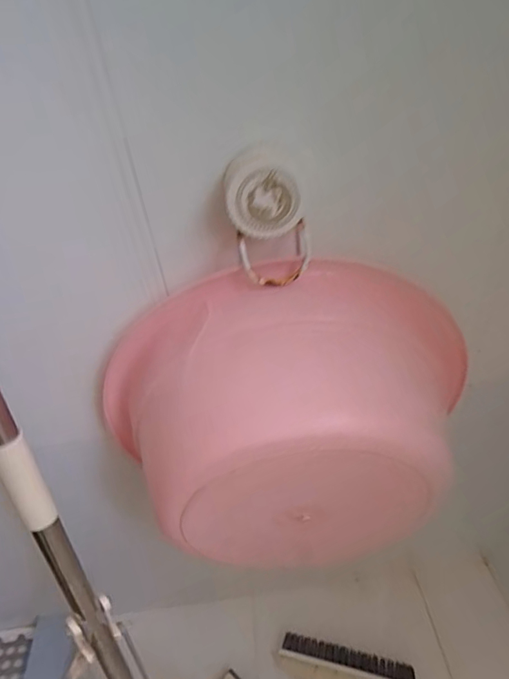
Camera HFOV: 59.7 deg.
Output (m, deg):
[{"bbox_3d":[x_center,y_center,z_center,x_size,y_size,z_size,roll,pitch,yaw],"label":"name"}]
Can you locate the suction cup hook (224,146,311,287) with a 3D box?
[{"bbox_3d":[0.010,-0.087,0.318,0.053,0.092,0.031,-15,40,-9],"label":"suction cup hook"}]

